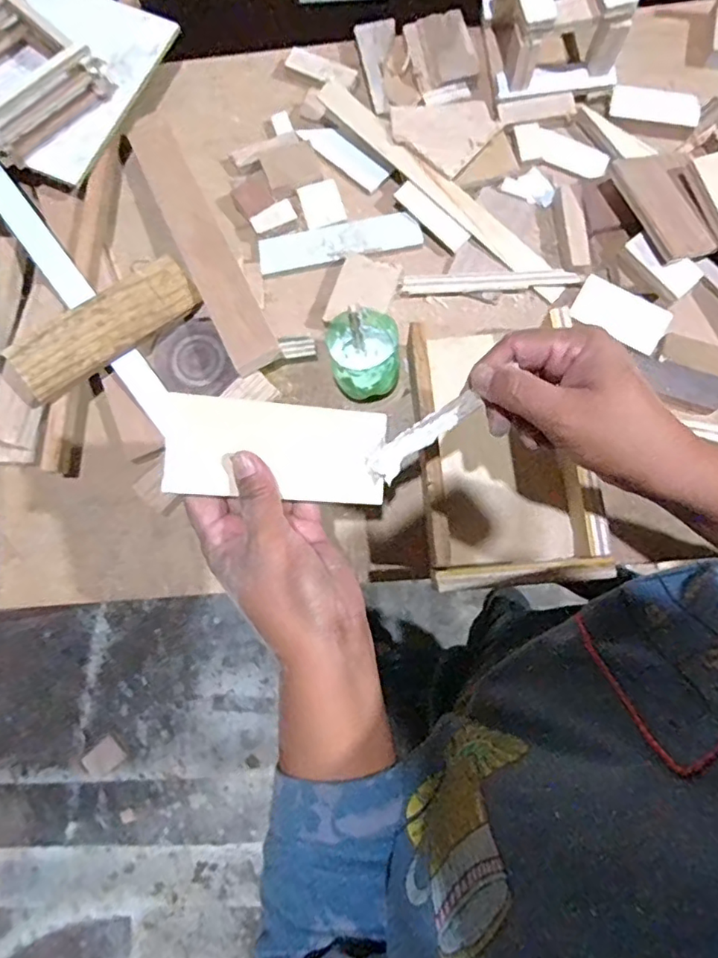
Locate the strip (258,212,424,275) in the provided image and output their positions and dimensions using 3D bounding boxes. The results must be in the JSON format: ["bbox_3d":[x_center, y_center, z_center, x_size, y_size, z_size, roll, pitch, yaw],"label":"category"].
[{"bbox_3d":[-0.018,-0.216,0.509,0.144,0.010,0.037,-8,79,2],"label":"strip"}]

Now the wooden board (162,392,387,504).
[{"bbox_3d":[-0.047,-0.018,0.334,0.126,0.013,0.057,4,79,-16],"label":"wooden board"}]

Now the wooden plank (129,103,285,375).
[{"bbox_3d":[-0.146,-0.224,0.498,0.043,0.017,0.294,-27,79,-1],"label":"wooden plank"}]

